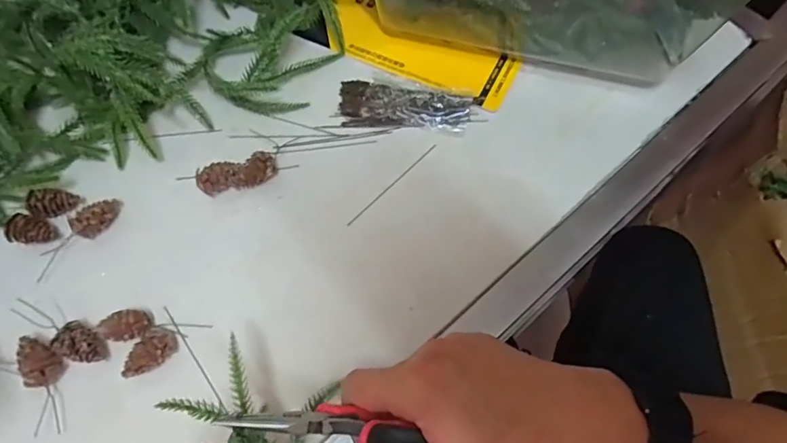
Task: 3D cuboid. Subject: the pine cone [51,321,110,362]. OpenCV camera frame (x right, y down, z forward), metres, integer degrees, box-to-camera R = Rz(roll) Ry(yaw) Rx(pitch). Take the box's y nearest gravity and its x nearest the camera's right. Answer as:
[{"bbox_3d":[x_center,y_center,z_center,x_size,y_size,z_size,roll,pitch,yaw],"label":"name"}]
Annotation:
[{"bbox_3d":[-0.214,0.084,0.351,0.032,0.021,0.021,25,69,10],"label":"pine cone"}]

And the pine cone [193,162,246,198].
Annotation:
[{"bbox_3d":[-0.136,-0.035,0.403,0.036,0.022,0.020,-16,68,-7],"label":"pine cone"}]

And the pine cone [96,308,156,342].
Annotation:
[{"bbox_3d":[-0.188,0.074,0.357,0.035,0.024,0.021,-4,67,-2],"label":"pine cone"}]

